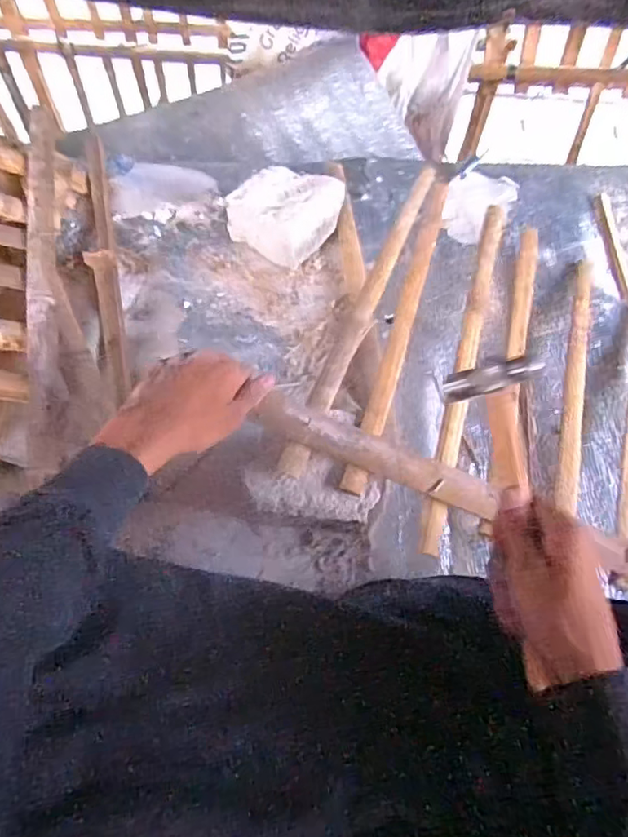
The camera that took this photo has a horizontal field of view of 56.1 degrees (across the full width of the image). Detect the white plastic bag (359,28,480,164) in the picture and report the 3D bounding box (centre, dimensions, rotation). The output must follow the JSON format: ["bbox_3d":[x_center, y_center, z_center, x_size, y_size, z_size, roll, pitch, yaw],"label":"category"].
[{"bbox_3d":[0.229,-0.726,1.339,0.258,0.258,0.094,-14,62,-9],"label":"white plastic bag"}]

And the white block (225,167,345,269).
[{"bbox_3d":[-0.036,-0.286,0.816,0.117,0.083,0.125,37,67,18],"label":"white block"}]

